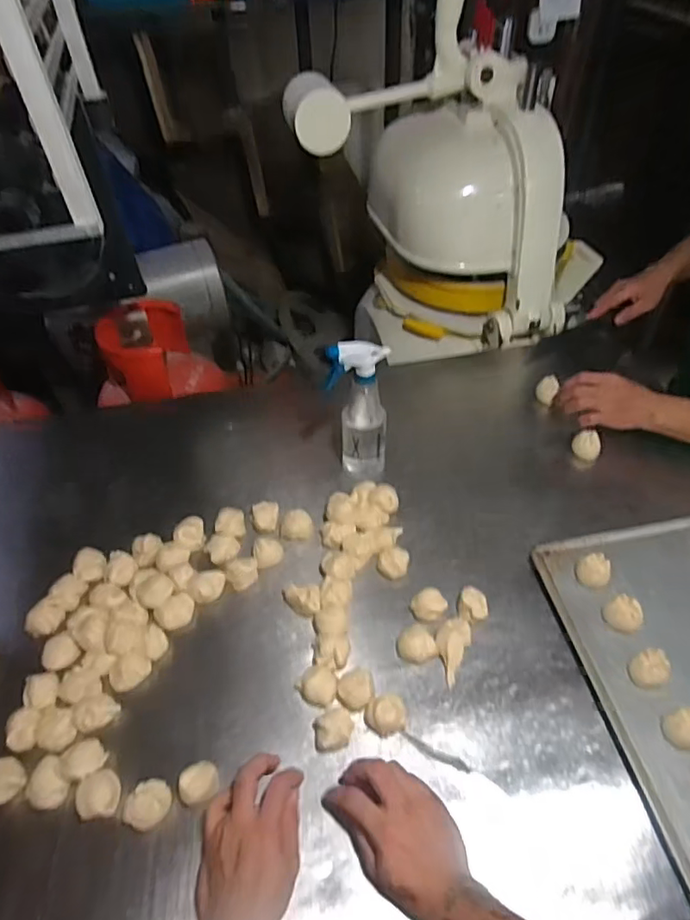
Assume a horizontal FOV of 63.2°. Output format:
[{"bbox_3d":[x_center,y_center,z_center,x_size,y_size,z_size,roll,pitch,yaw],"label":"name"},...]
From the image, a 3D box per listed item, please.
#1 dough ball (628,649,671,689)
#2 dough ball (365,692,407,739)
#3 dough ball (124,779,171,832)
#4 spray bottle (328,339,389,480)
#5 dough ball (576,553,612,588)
[{"bbox_3d":[0.357,0.247,0.658,0.038,0.035,0.038,-2,49,2],"label":"dough ball"},{"bbox_3d":[0.047,0.295,0.647,0.047,0.033,0.038,-6,49,-1],"label":"dough ball"},{"bbox_3d":[-0.206,0.368,0.597,0.041,0.029,0.046,18,51,19],"label":"dough ball"},{"bbox_3d":[0.022,-0.069,0.831,0.086,0.247,0.059,-5,49,0],"label":"spray bottle"},{"bbox_3d":[0.328,0.147,0.741,0.040,0.035,0.037,-2,47,2],"label":"dough ball"}]

